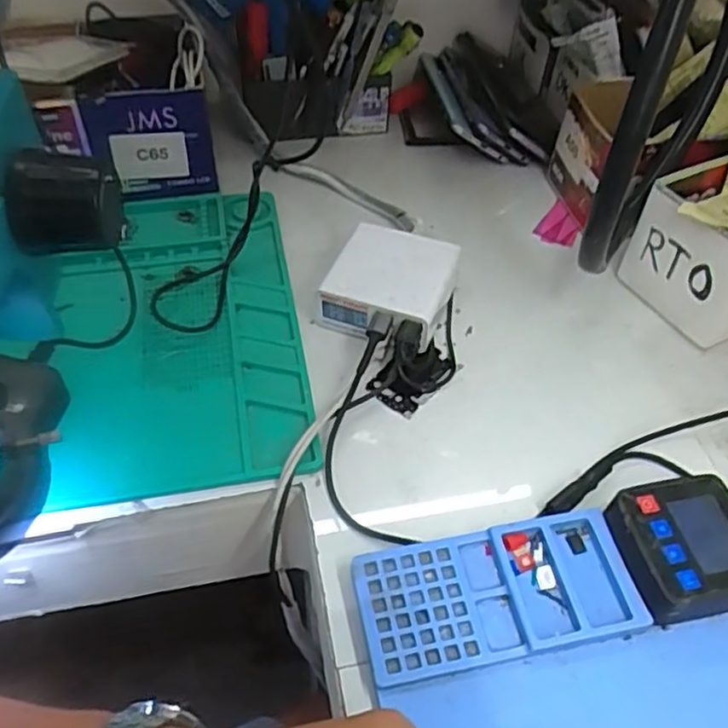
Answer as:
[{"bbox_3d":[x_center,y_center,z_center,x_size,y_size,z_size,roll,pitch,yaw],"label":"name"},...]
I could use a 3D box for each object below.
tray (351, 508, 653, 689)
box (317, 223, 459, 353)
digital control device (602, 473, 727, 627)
[{"bbox_3d":[0.074,0.126,0.375,0.151,0.012,0.070,-8,50,-10],"label":"tray"},{"bbox_3d":[0.020,-0.060,0.521,0.085,0.046,0.084,19,51,13],"label":"box"},{"bbox_3d":[0.178,0.105,0.385,0.074,0.034,0.070,-8,50,-11],"label":"digital control device"}]

